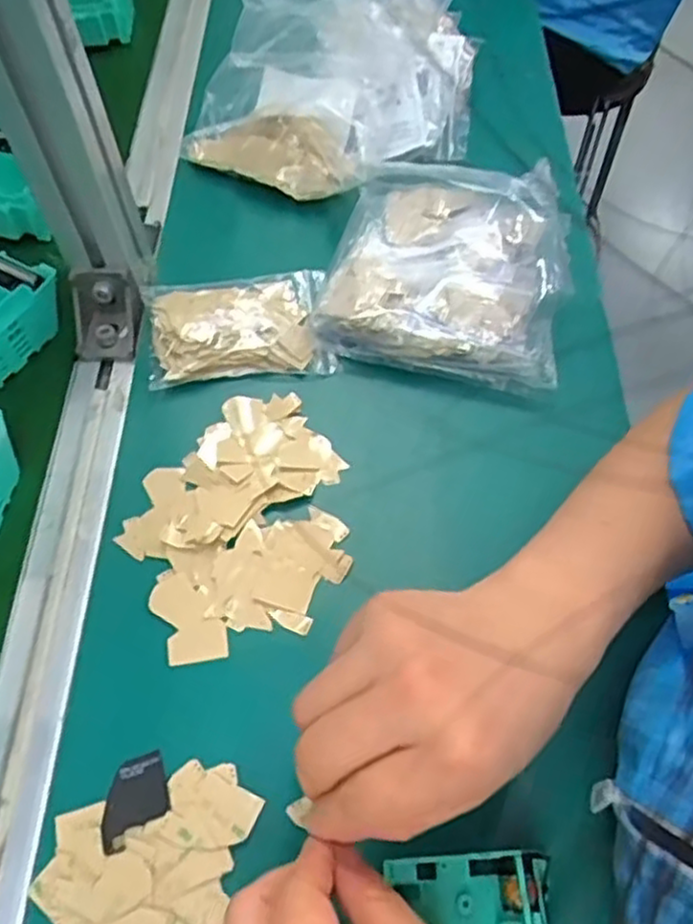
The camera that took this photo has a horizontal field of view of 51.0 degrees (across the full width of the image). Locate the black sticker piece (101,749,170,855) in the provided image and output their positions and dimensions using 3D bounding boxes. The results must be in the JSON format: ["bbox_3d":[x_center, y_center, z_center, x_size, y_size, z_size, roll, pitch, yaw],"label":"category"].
[{"bbox_3d":[-0.097,0.154,0.331,0.031,0.004,0.035,-16,57,-16],"label":"black sticker piece"}]

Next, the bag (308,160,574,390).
[{"bbox_3d":[0.065,-0.132,0.469,0.151,0.040,0.164,11,61,6],"label":"bag"}]

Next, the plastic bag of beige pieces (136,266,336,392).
[{"bbox_3d":[-0.068,-0.087,0.455,0.111,0.023,0.073,-7,61,-4],"label":"plastic bag of beige pieces"}]

